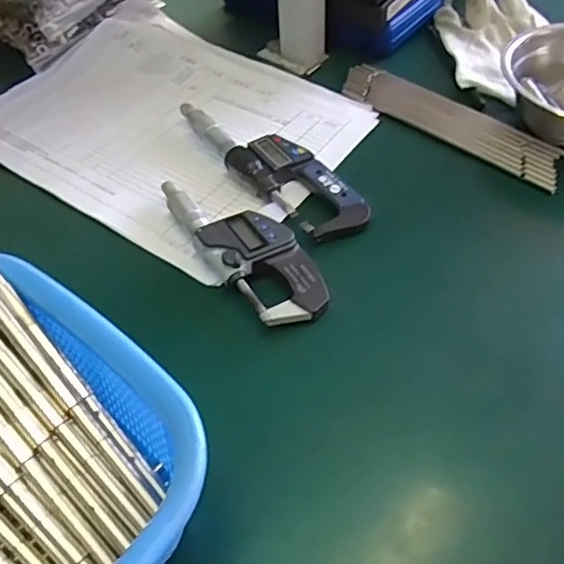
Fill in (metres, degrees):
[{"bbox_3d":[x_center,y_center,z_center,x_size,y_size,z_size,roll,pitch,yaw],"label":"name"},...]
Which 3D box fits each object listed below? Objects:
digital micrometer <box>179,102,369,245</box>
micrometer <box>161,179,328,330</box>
[{"bbox_3d":[-0.010,-0.092,0.448,0.054,0.016,0.185,-34,57,-24],"label":"digital micrometer"},{"bbox_3d":[-0.028,-0.028,0.396,0.054,0.023,0.152,-33,56,-23],"label":"micrometer"}]

